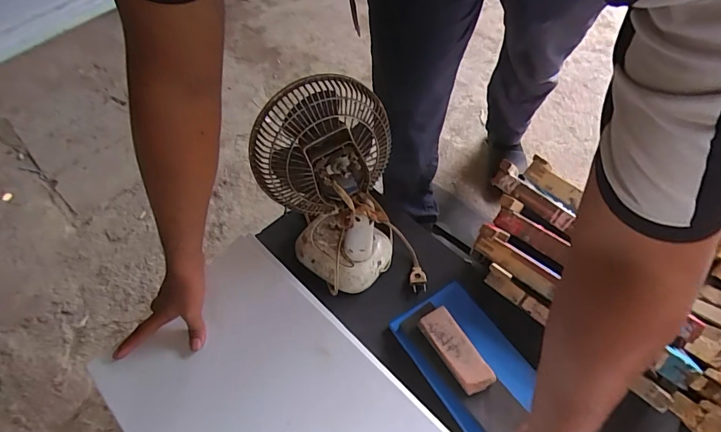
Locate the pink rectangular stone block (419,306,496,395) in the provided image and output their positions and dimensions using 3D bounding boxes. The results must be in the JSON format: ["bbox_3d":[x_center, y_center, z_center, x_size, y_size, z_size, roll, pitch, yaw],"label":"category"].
[{"bbox_3d":[0.151,0.210,0.667,0.052,0.022,0.134,-27,60,-16],"label":"pink rectangular stone block"}]

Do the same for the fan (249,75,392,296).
[{"bbox_3d":[-0.028,-0.043,0.681,0.179,0.318,0.196,36,64,23],"label":"fan"}]

